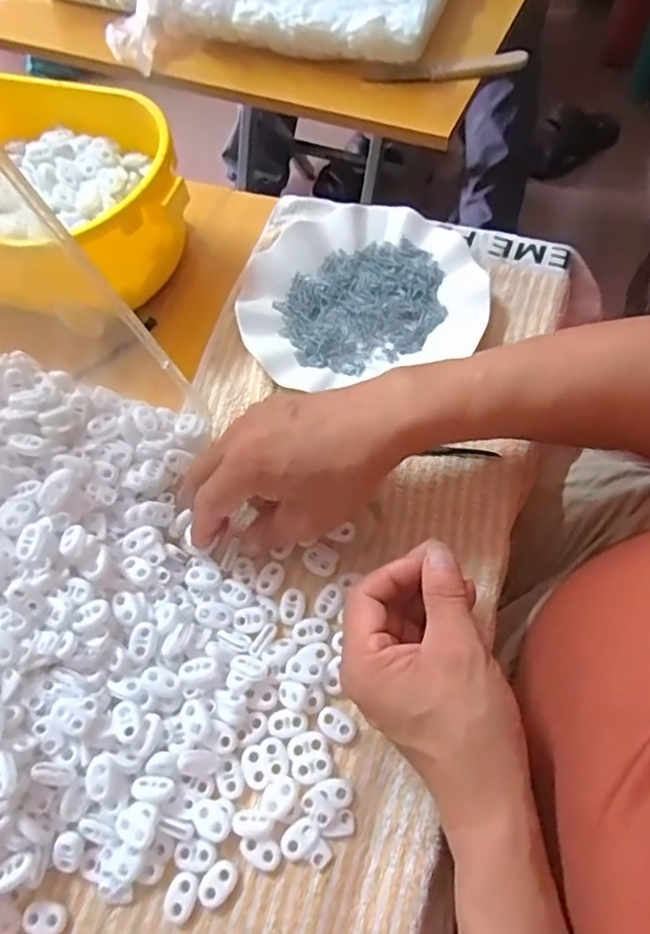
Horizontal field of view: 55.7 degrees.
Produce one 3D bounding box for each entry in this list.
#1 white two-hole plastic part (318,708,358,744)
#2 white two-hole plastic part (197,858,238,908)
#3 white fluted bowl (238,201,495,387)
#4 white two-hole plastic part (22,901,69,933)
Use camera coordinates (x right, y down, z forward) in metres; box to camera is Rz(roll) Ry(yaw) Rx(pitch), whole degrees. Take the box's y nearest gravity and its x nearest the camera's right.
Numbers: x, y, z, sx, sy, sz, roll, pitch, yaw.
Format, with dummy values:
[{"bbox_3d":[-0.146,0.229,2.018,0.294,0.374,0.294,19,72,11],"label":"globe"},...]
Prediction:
[{"bbox_3d":[0.007,0.146,0.347,0.022,0.004,0.014,31,70,19],"label":"white two-hole plastic part"},{"bbox_3d":[-0.055,0.215,0.318,0.021,0.004,0.015,-41,67,-15],"label":"white two-hole plastic part"},{"bbox_3d":[0.026,-0.139,0.487,0.184,0.032,0.153,-14,63,-2],"label":"white fluted bowl"},{"bbox_3d":[-0.146,0.236,0.322,0.022,0.008,0.014,1,63,5],"label":"white two-hole plastic part"}]

